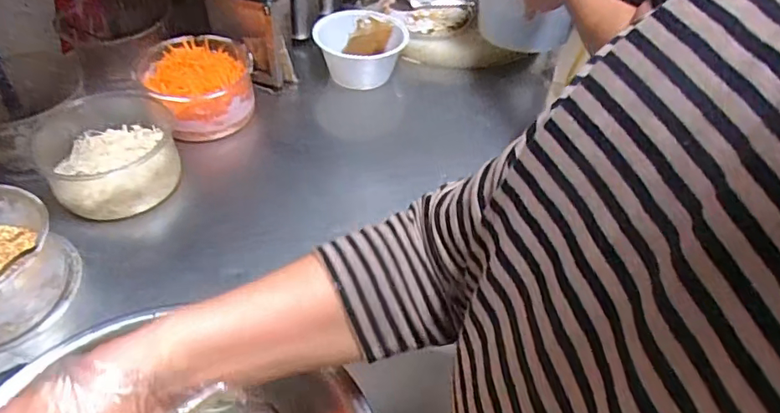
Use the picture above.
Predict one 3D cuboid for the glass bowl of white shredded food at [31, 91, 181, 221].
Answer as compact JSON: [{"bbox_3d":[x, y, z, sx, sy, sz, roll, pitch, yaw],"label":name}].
[{"bbox_3d":[-0.380,-0.074,0.710,0.161,0.089,0.154,2,47,-2],"label":"glass bowl of white shredded food"}]

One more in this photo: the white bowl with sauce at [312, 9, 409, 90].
[{"bbox_3d":[-0.049,-0.284,0.948,0.170,0.101,0.151,-5,48,-10],"label":"white bowl with sauce"}]

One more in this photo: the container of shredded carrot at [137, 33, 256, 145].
[{"bbox_3d":[-0.299,-0.190,0.824,0.163,0.092,0.158,-19,51,-21],"label":"container of shredded carrot"}]

